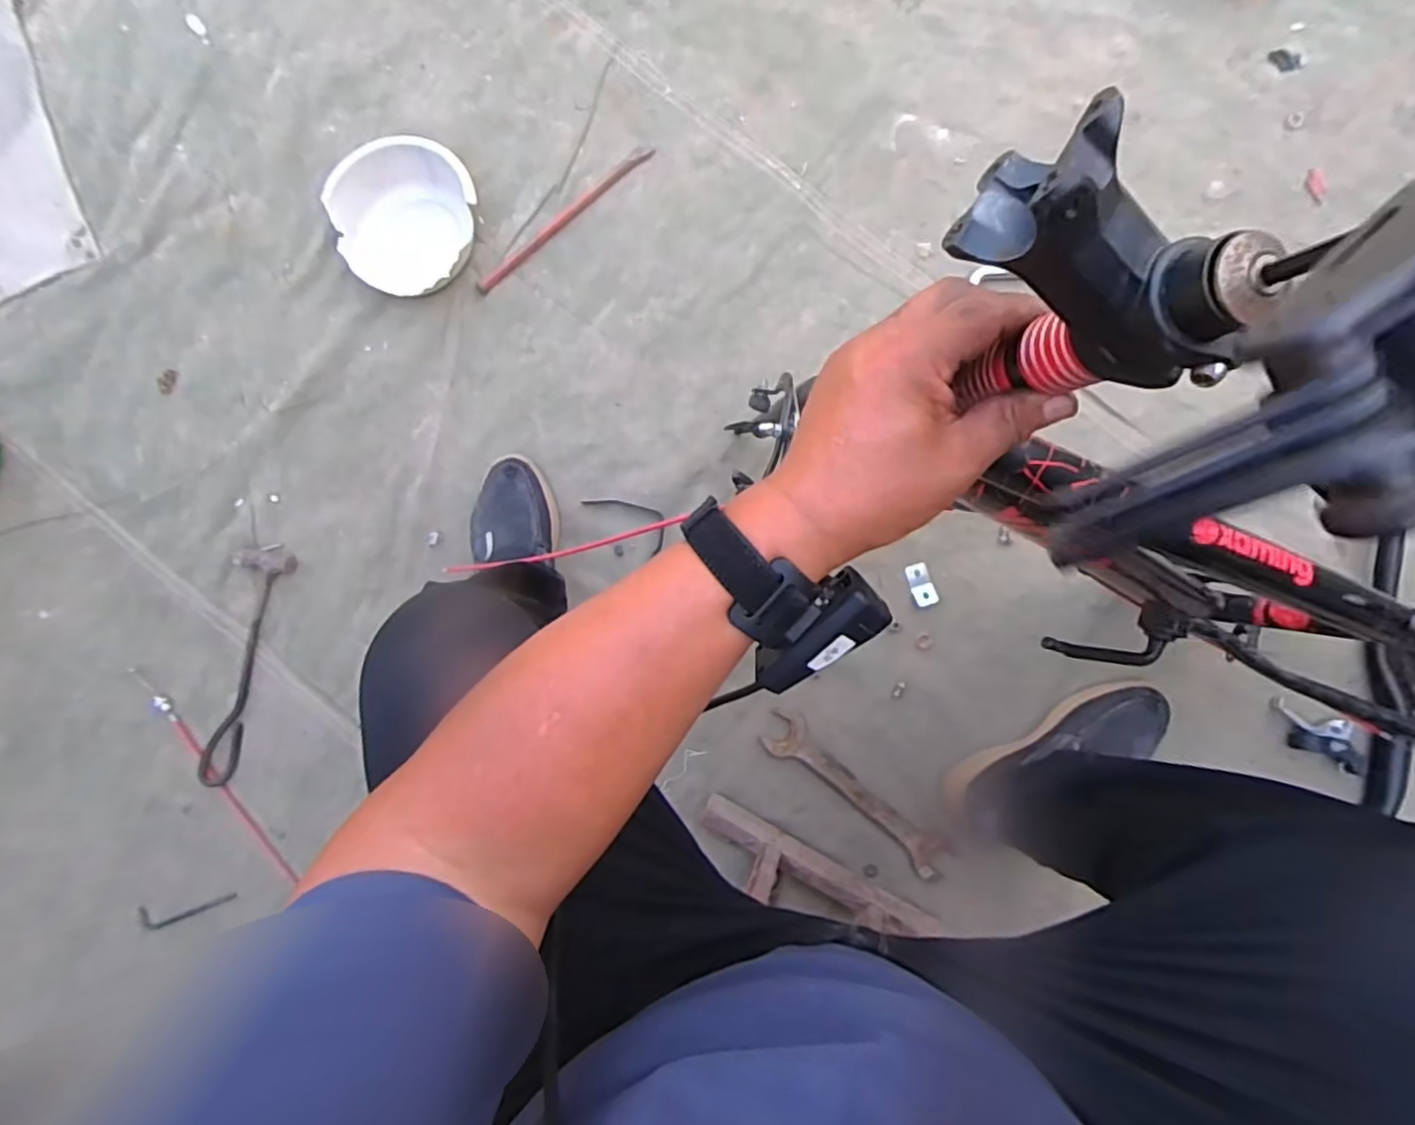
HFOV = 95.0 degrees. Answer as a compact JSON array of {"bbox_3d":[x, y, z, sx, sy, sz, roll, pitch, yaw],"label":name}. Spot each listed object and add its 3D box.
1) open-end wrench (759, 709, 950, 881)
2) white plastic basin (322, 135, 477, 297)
[{"bbox_3d":[0.179,0.277,0.770,0.260,0.011,0.054,39,90,3],"label":"open-end wrench"},{"bbox_3d":[-0.367,-0.417,0.787,0.154,0.066,0.177,27,90,3],"label":"white plastic basin"}]

